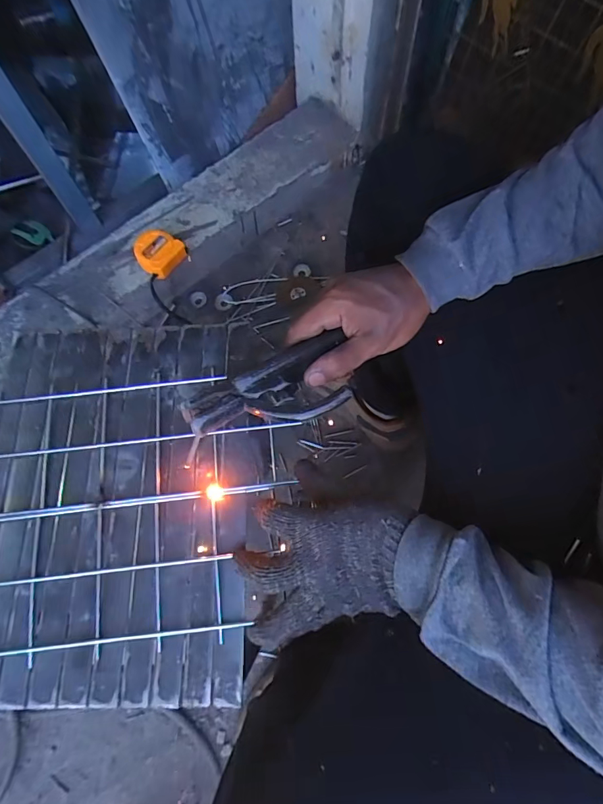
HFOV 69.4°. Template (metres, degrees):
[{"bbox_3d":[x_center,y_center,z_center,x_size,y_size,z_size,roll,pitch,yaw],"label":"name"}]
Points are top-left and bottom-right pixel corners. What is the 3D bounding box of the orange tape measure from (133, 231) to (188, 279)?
[{"bbox_3d":[-0.263,-0.279,0.803,0.086,0.051,0.079,-40,74,-12],"label":"orange tape measure"}]

